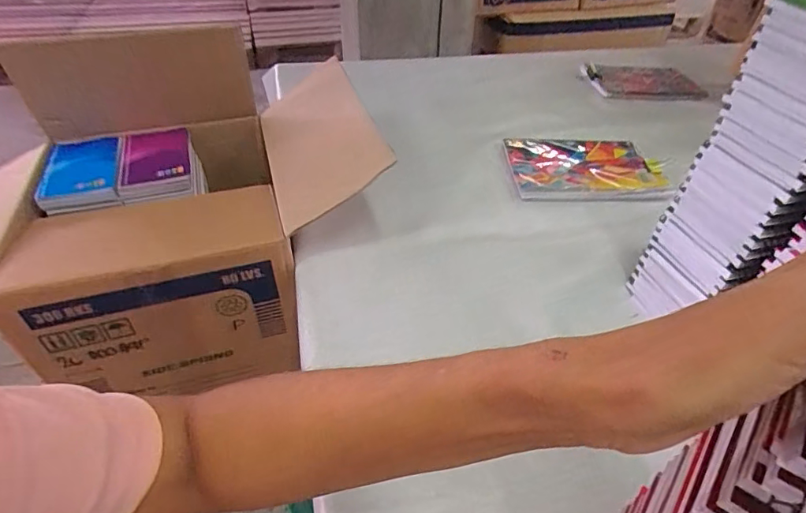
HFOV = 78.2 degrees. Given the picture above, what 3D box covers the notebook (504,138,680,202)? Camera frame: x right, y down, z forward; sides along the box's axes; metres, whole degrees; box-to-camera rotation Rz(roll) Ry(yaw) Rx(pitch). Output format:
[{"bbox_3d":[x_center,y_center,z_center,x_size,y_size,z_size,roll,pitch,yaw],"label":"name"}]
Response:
[{"bbox_3d":[0.259,-0.127,0.707,0.205,0.014,0.152,1,40,-2],"label":"notebook"}]

